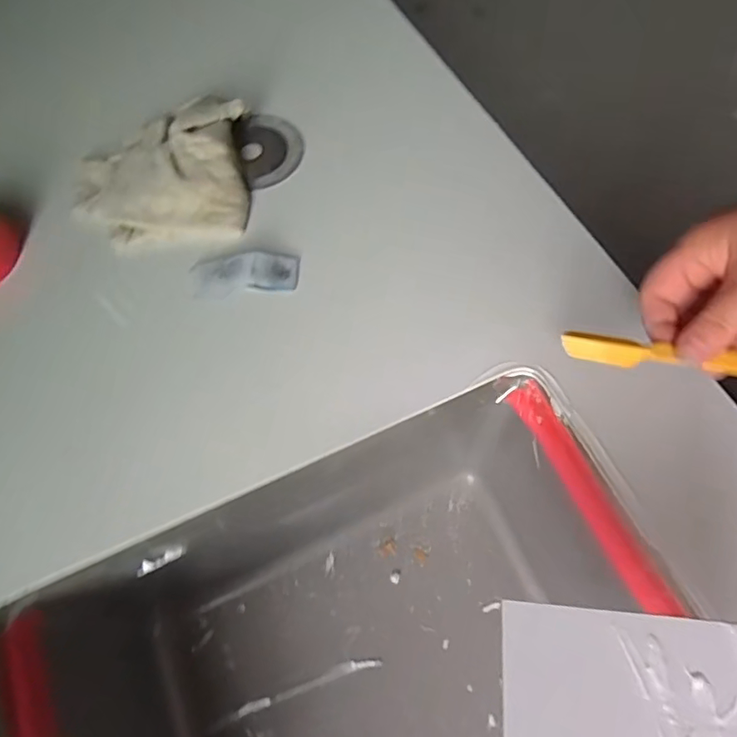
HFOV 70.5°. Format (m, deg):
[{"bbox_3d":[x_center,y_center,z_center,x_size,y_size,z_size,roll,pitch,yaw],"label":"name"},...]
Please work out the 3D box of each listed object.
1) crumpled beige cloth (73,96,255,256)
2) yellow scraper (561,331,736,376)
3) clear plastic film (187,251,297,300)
[{"bbox_3d":[-0.182,-0.165,0.441,0.154,0.044,0.132,-4,63,0],"label":"crumpled beige cloth"},{"bbox_3d":[0.180,-0.006,0.306,0.124,0.005,0.017,9,95,18],"label":"yellow scraper"},{"bbox_3d":[-0.098,-0.075,0.413,0.082,0.012,0.036,-9,63,-3],"label":"clear plastic film"}]

